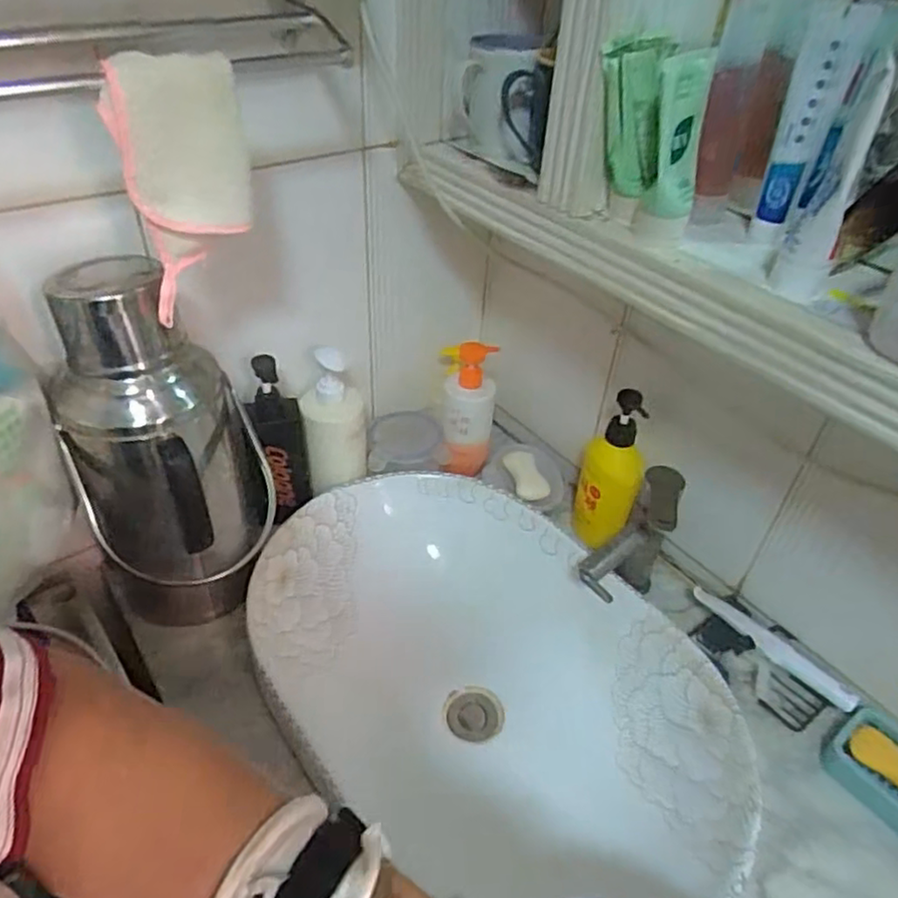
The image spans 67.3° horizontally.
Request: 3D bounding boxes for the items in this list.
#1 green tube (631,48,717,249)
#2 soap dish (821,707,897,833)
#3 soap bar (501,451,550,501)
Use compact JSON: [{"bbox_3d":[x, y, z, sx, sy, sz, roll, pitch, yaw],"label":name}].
[{"bbox_3d":[0.178,-0.233,0.530,0.044,0.130,0.052,17,42,13],"label":"green tube"},{"bbox_3d":[0.444,0.326,0.667,0.085,0.030,0.127,-25,49,-30],"label":"soap dish"},{"bbox_3d":[0.107,0.036,0.946,0.051,0.016,0.091,-5,42,-12],"label":"soap bar"}]

